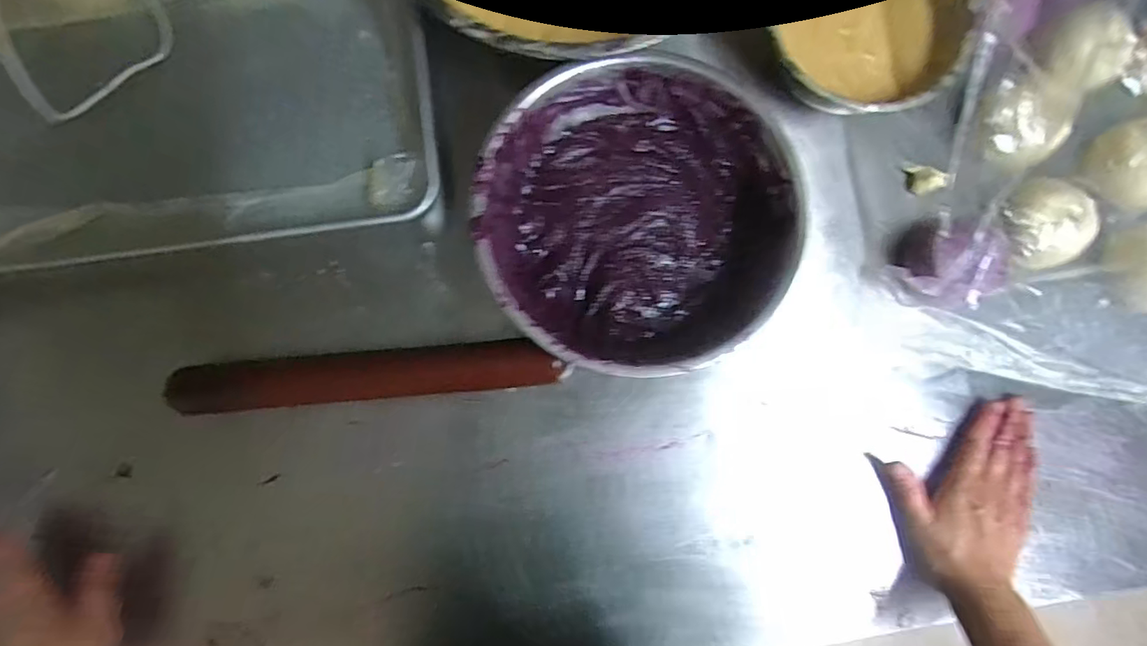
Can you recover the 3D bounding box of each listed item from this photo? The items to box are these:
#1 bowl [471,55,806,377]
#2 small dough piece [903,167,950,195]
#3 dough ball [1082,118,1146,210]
[{"bbox_3d":[0.048,-0.084,0.437,0.235,0.077,0.232,0,84,-1],"label":"bowl"},{"bbox_3d":[0.320,-0.132,0.480,0.023,0.027,0.030,-28,85,-4],"label":"small dough piece"},{"bbox_3d":[0.517,-0.145,0.480,0.079,0.036,0.077,0,84,-1],"label":"dough ball"}]

